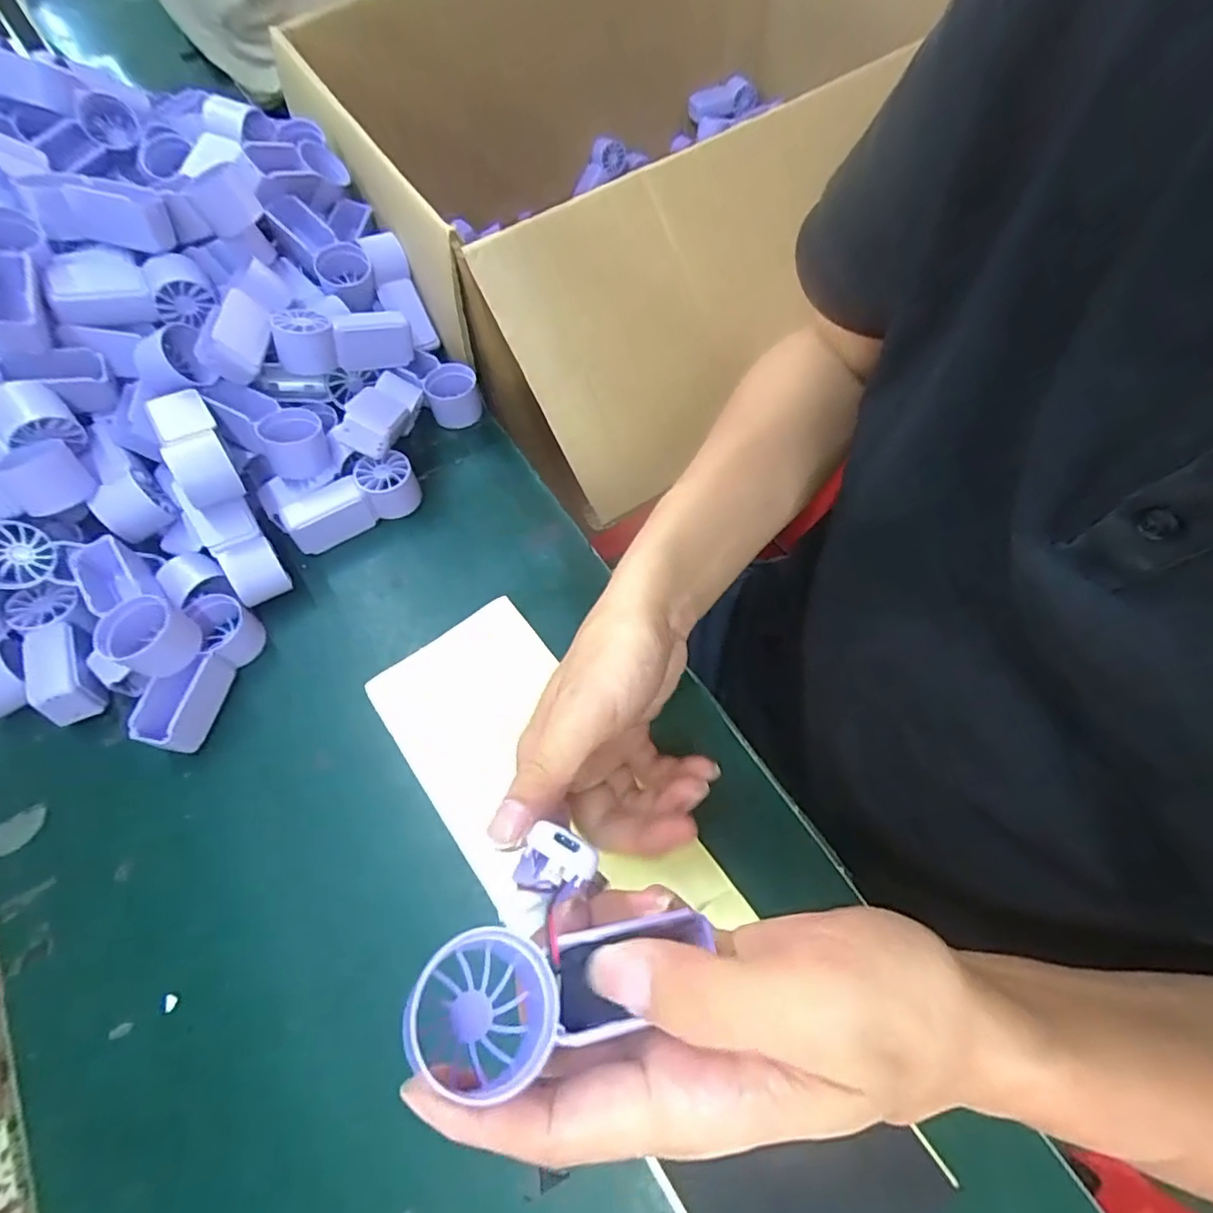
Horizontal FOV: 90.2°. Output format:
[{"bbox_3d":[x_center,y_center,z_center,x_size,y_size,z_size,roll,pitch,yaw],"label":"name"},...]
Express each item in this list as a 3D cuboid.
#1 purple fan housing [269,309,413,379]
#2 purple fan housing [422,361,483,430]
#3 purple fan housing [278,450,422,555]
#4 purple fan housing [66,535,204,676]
[{"bbox_3d":[-0.188,-0.192,0.431,0.087,0.033,0.036,-14,63,-23],"label":"purple fan housing"},{"bbox_3d":[-0.117,-0.161,0.465,0.038,0.035,0.037,0,63,0],"label":"purple fan housing"},{"bbox_3d":[-0.176,-0.072,0.421,0.089,0.041,0.030,-25,66,-12],"label":"purple fan housing"},{"bbox_3d":[-0.281,0.000,0.352,0.093,0.031,0.041,40,71,19],"label":"purple fan housing"}]

